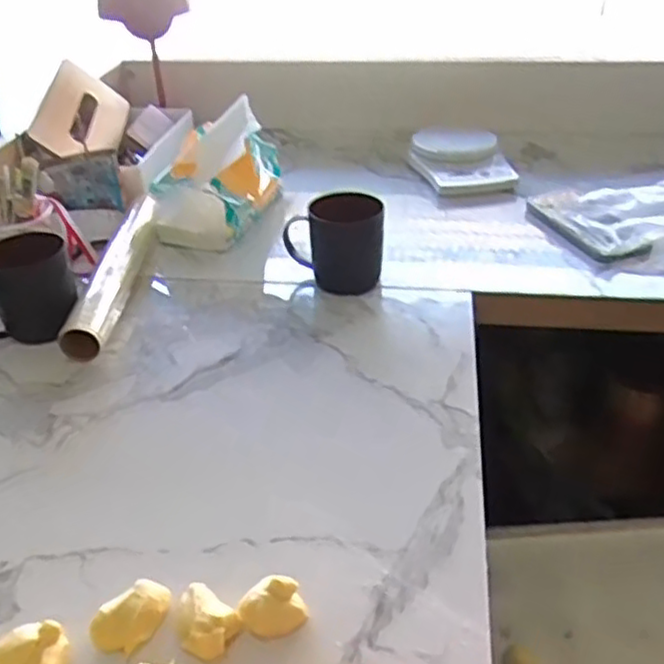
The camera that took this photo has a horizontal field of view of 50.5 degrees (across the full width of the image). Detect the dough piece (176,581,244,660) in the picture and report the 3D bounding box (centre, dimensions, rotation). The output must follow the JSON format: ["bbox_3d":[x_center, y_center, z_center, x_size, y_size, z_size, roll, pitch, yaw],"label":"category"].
[{"bbox_3d":[-0.086,0.191,0.468,0.047,0.022,0.038,18,39,25],"label":"dough piece"}]

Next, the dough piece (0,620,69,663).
[{"bbox_3d":[-0.192,0.206,0.455,0.051,0.022,0.034,15,38,22],"label":"dough piece"}]

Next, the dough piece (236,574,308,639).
[{"bbox_3d":[-0.040,0.185,0.471,0.044,0.028,0.030,-4,35,-4],"label":"dough piece"}]

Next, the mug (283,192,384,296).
[{"bbox_3d":[0.001,-0.103,0.829,0.111,0.103,0.075,-2,34,-1],"label":"mug"}]

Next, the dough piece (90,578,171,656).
[{"bbox_3d":[-0.133,0.192,0.474,0.053,0.023,0.034,-29,43,-34],"label":"dough piece"}]

